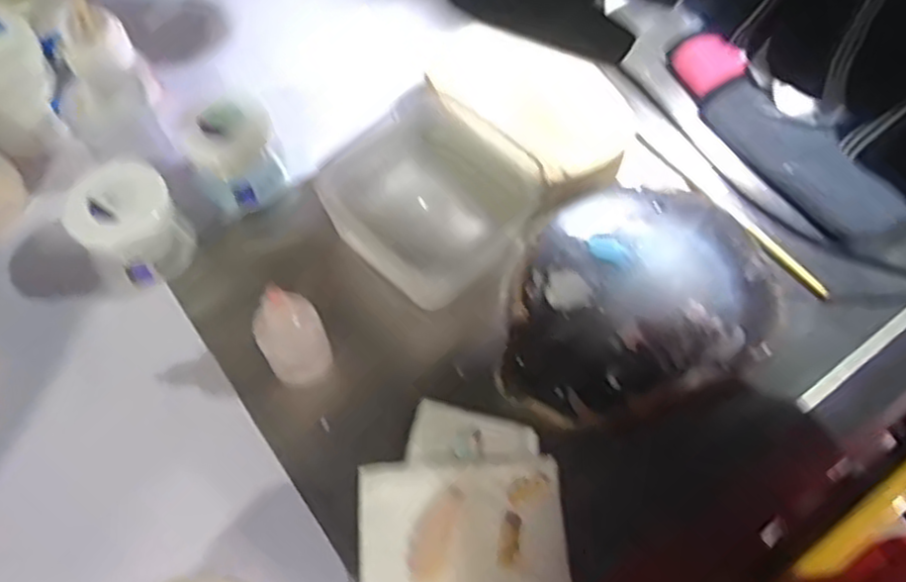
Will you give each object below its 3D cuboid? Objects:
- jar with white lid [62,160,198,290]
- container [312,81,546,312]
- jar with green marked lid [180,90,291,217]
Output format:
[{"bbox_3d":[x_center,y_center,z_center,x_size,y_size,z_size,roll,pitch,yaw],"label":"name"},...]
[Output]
[{"bbox_3d":[-0.165,-0.033,0.383,0.049,0.053,0.047,0,62,0],"label":"jar with white lid"},{"bbox_3d":[-0.014,-0.053,0.394,0.094,0.040,0.096,36,68,17],"label":"container"},{"bbox_3d":[-0.117,-0.073,0.399,0.045,0.048,0.043,0,62,0],"label":"jar with green marked lid"}]

